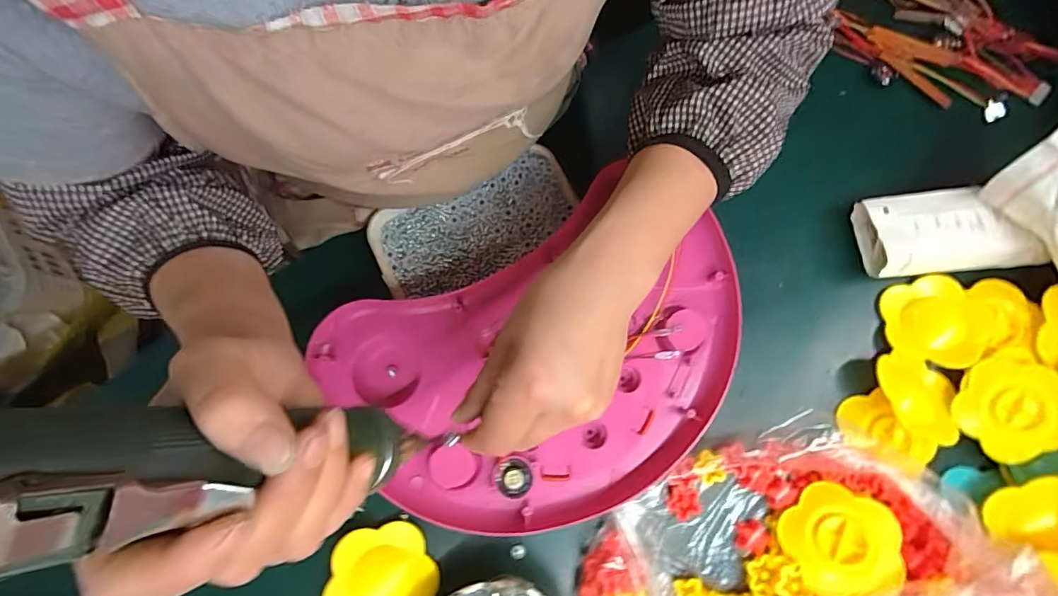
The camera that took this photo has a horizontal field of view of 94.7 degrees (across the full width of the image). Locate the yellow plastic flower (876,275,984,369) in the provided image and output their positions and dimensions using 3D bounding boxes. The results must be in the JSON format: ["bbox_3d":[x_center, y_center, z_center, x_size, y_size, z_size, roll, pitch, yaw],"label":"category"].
[{"bbox_3d":[0.341,0.021,0.417,0.063,0.016,0.077,-3,80,0],"label":"yellow plastic flower"}]

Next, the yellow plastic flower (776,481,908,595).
[{"bbox_3d":[0.233,0.180,0.363,0.078,0.019,0.078,-6,65,13],"label":"yellow plastic flower"}]

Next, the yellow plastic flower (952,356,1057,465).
[{"bbox_3d":[0.386,0.087,0.389,0.071,0.018,0.073,0,80,0],"label":"yellow plastic flower"}]

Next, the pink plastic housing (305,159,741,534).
[{"bbox_3d":[0.028,0.048,0.381,0.303,0.047,0.217,-25,74,-6],"label":"pink plastic housing"}]

